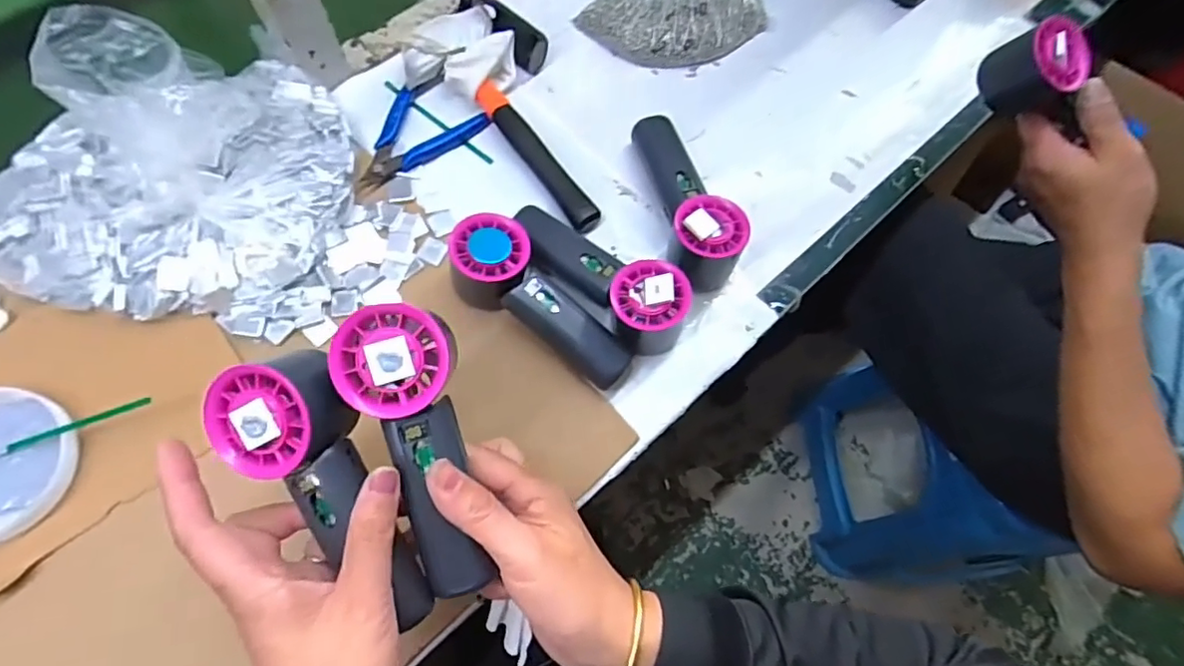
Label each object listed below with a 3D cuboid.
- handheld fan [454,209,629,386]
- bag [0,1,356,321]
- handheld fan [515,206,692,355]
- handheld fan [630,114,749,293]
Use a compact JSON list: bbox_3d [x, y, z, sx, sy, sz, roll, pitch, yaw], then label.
[{"bbox_3d":[-0.036,-0.024,0.441,0.155,0.059,0.058,35,71,12],"label":"handheld fan"},{"bbox_3d":[-0.330,-0.129,0.421,0.280,0.137,0.213,-10,70,-7],"label":"bag"},{"bbox_3d":[0.005,-0.050,0.452,0.155,0.053,0.061,43,73,12],"label":"handheld fan"},{"bbox_3d":[0.078,-0.115,0.485,0.056,0.053,0.160,-8,70,-7],"label":"handheld fan"}]

